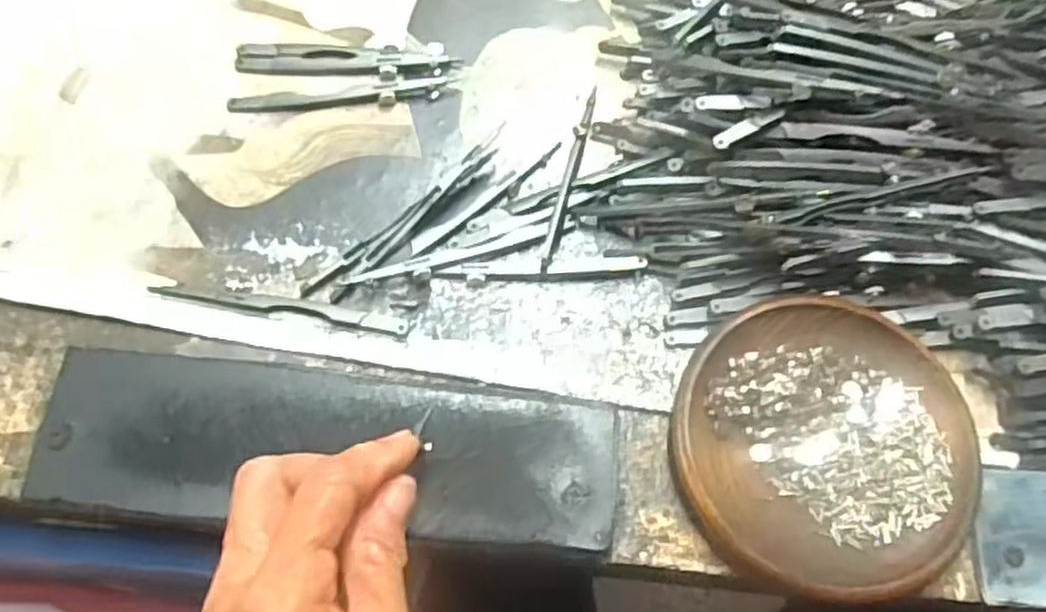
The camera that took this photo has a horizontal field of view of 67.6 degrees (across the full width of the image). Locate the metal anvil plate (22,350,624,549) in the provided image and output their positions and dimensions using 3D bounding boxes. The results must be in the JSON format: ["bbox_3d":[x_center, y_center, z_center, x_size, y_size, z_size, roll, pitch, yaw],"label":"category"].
[{"bbox_3d":[-0.072,0.054,0.297,0.212,0.012,0.060,6,65,-1],"label":"metal anvil plate"}]

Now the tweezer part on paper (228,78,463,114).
[{"bbox_3d":[-0.084,-0.100,0.371,0.107,0.004,0.013,-7,65,-7],"label":"tweezer part on paper"}]

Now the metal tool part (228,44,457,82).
[{"bbox_3d":[-0.086,-0.120,0.383,0.104,0.004,0.021,-1,65,-4],"label":"metal tool part"}]

